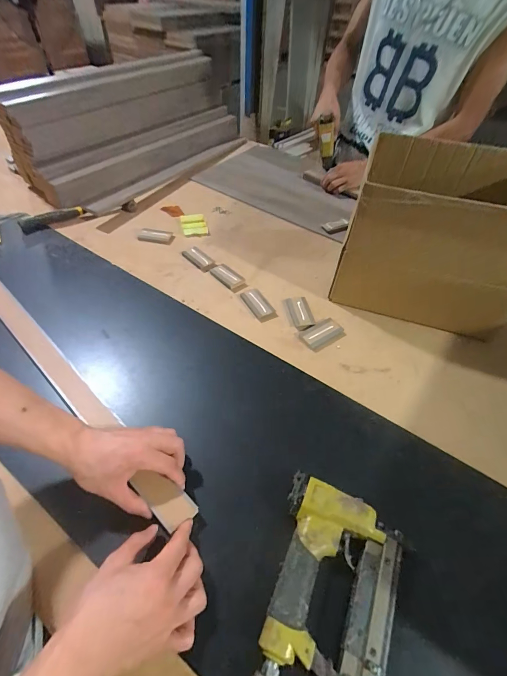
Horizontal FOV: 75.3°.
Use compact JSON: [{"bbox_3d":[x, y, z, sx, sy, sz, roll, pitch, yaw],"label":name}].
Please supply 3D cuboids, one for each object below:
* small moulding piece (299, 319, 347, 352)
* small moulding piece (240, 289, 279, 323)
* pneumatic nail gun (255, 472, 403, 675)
[{"bbox_3d":[0.129,-0.008,0.615,0.077,0.012,0.051,-25,54,-23],"label":"small moulding piece"},{"bbox_3d":[0.011,-0.068,0.668,0.041,0.008,0.088,-24,53,-22],"label":"small moulding piece"},{"bbox_3d":[0.081,0.282,0.339,0.129,0.044,0.231,13,49,9],"label":"pneumatic nail gun"}]

